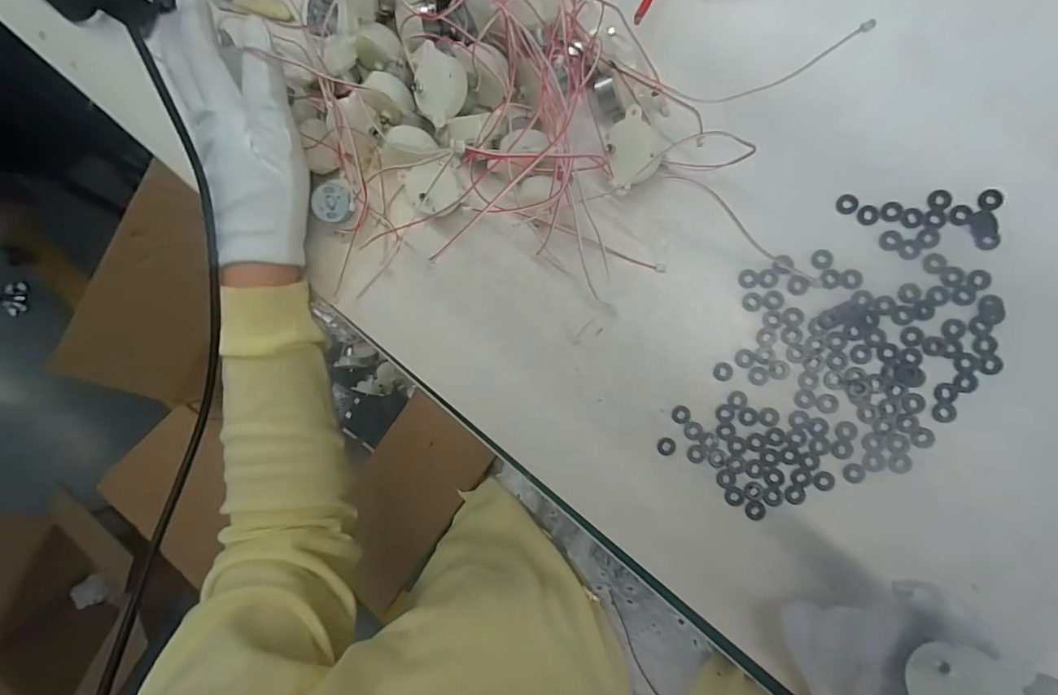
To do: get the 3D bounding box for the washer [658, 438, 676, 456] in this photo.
[{"bbox_3d":[0.081,0.058,0.283,0.010,0.004,0.010,0,90,13],"label":"washer"}]

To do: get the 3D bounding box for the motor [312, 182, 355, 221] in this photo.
[{"bbox_3d":[-0.124,-0.092,0.307,0.025,0.010,0.025,0,91,10],"label":"motor"}]

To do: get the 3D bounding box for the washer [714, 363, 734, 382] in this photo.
[{"bbox_3d":[0.112,0.014,0.277,0.010,0.004,0.011,0,90,13],"label":"washer"}]

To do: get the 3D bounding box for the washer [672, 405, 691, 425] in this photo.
[{"bbox_3d":[0.089,0.040,0.282,0.011,0.004,0.010,0,90,13],"label":"washer"}]

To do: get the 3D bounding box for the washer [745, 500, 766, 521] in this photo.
[{"bbox_3d":[0.127,0.092,0.270,0.011,0.004,0.011,0,90,13],"label":"washer"}]

